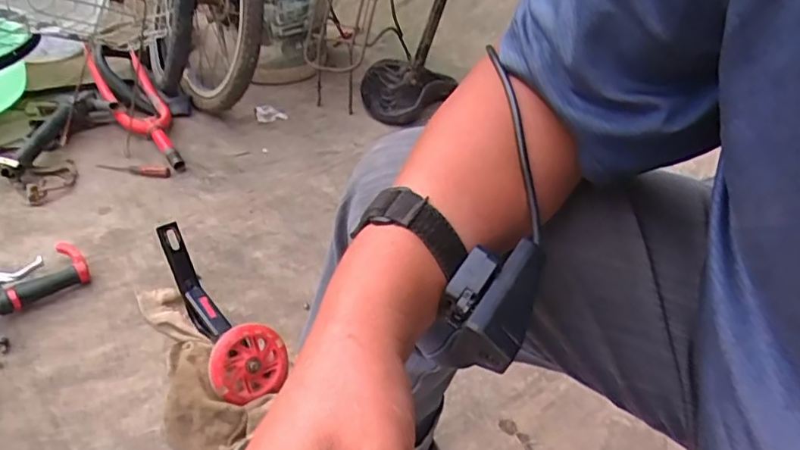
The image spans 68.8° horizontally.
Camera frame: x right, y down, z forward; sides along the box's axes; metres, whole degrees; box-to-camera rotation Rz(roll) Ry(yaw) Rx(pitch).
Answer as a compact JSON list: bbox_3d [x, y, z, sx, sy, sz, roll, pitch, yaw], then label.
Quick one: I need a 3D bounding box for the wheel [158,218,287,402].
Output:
[{"bbox_3d":[-0.254,0.119,0.847,0.103,0.129,0.273,-18,47,-25],"label":"wheel"}]

